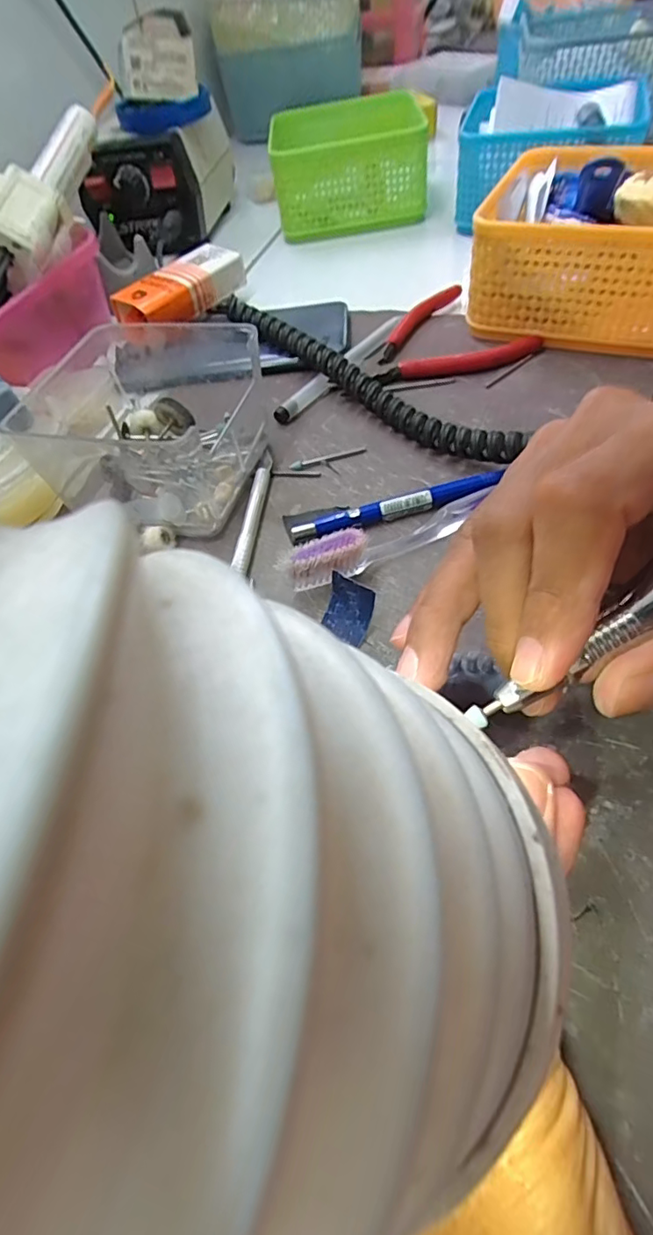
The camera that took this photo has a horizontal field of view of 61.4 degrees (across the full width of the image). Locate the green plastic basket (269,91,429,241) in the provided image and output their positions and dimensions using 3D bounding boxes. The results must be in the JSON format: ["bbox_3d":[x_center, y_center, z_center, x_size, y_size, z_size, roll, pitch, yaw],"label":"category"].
[{"bbox_3d":[0.019,-0.406,0.486,0.130,0.063,0.127,-5,53,5],"label":"green plastic basket"}]

